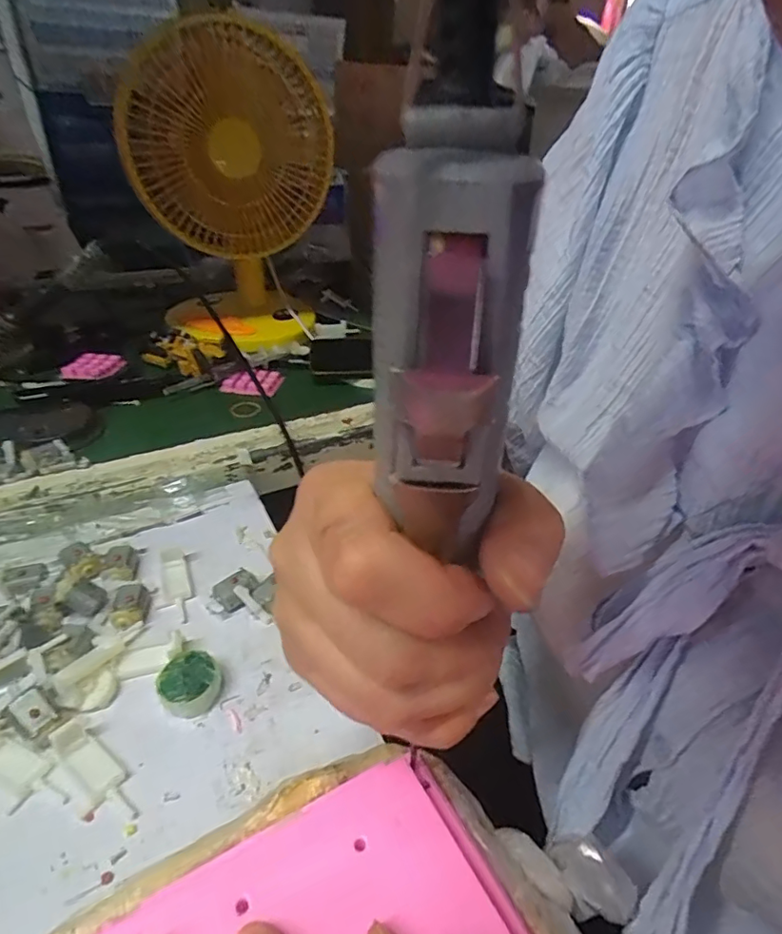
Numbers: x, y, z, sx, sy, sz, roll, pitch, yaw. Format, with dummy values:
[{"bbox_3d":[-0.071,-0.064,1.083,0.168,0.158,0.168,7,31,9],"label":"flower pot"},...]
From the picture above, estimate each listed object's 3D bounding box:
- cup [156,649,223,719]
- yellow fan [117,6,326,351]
[{"bbox_3d":[-0.114,0.123,0.304,0.032,0.018,0.031,2,36,-2],"label":"cup"},{"bbox_3d":[-0.191,-0.324,0.640,0.210,0.314,0.203,-13,39,-21],"label":"yellow fan"}]

